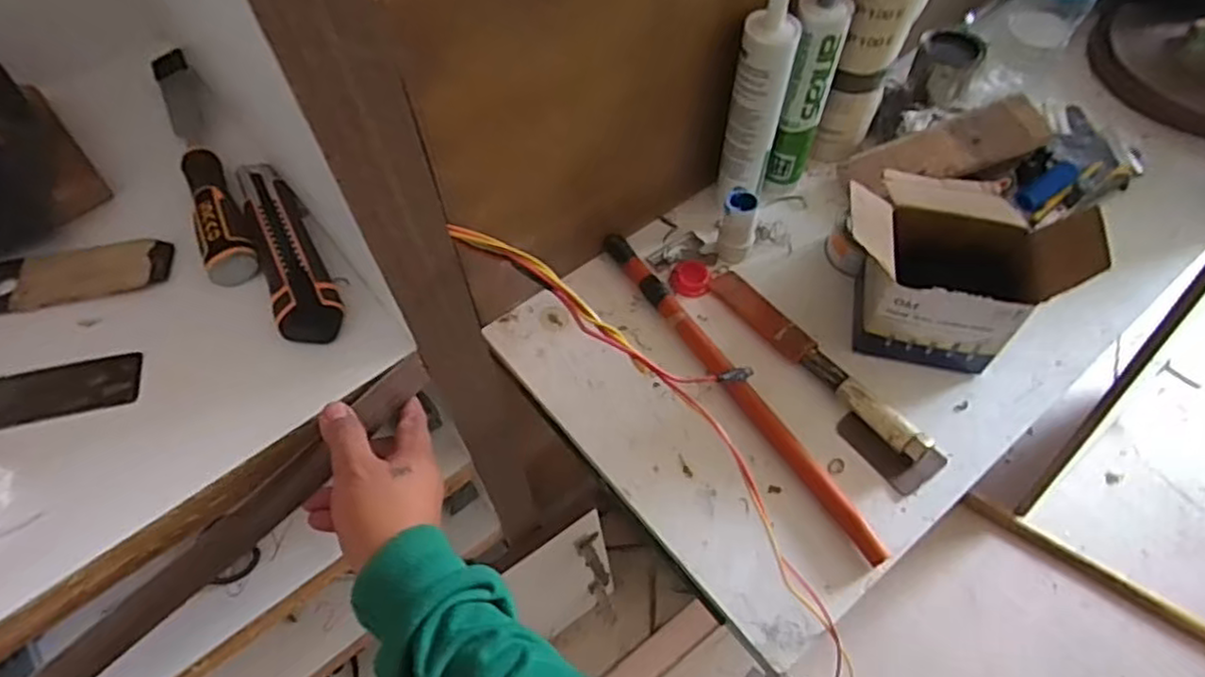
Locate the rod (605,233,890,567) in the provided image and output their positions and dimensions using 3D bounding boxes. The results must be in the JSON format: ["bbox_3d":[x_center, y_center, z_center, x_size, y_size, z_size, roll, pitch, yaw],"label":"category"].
[{"bbox_3d":[0.118,0.038,0.655,0.022,0.023,0.392,-29,63,-15],"label":"rod"}]

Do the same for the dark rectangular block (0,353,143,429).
[{"bbox_3d":[-0.389,0.040,0.486,0.133,0.007,0.045,-10,59,-5],"label":"dark rectangular block"}]

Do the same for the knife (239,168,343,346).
[{"bbox_3d":[-0.245,-0.077,0.543,0.044,0.016,0.189,-23,61,-12],"label":"knife"}]

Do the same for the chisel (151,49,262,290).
[{"bbox_3d":[-0.335,-0.149,0.581,0.035,0.025,0.269,-25,62,-13],"label":"chisel"}]

